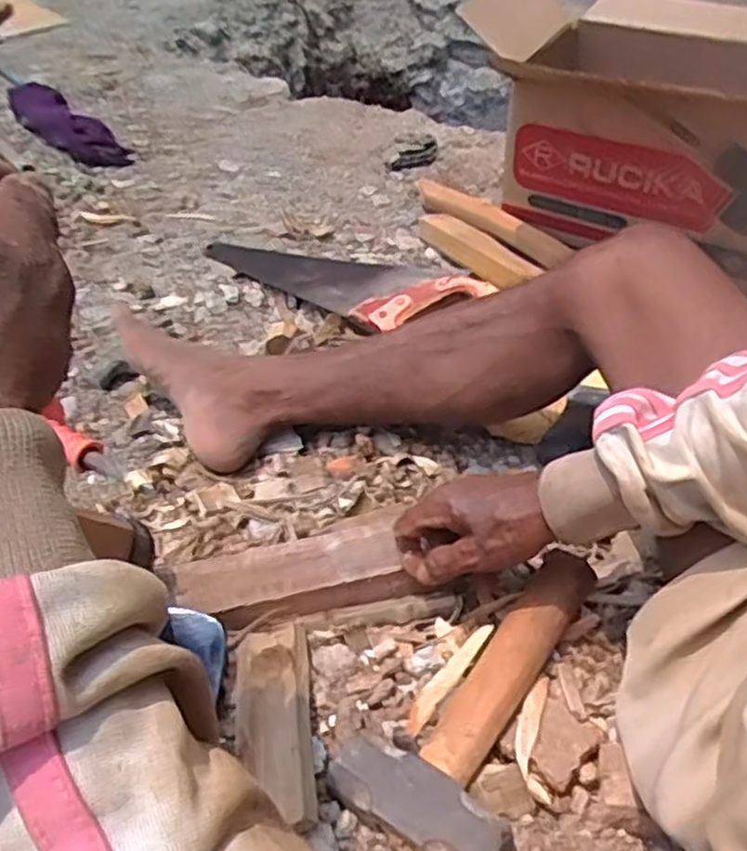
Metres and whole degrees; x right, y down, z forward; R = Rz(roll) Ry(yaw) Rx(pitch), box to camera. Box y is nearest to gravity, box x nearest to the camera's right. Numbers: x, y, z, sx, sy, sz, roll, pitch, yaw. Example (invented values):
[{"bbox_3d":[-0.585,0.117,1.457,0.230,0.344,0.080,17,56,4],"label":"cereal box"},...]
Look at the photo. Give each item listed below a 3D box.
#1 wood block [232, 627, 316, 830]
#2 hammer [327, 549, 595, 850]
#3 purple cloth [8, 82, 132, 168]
[{"bbox_3d":[-0.067,0.188,0.490,0.049,0.029,0.138,-4,40,-6],"label":"wood block"},{"bbox_3d":[0.087,0.179,0.501,0.109,0.040,0.242,27,47,28],"label":"hammer"},{"bbox_3d":[-0.473,-0.463,1.146,0.238,0.034,0.085,37,50,17],"label":"purple cloth"}]

